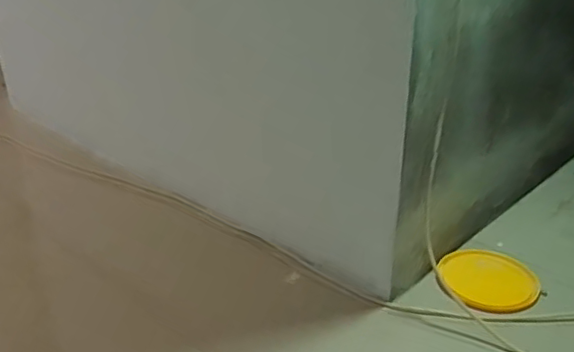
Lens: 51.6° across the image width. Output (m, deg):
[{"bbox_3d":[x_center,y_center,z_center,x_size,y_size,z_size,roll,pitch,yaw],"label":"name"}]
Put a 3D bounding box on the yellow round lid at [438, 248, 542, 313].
[{"bbox_3d":[0.390,0.205,1.162,0.187,0.019,0.191,-3,28,2],"label":"yellow round lid"}]

